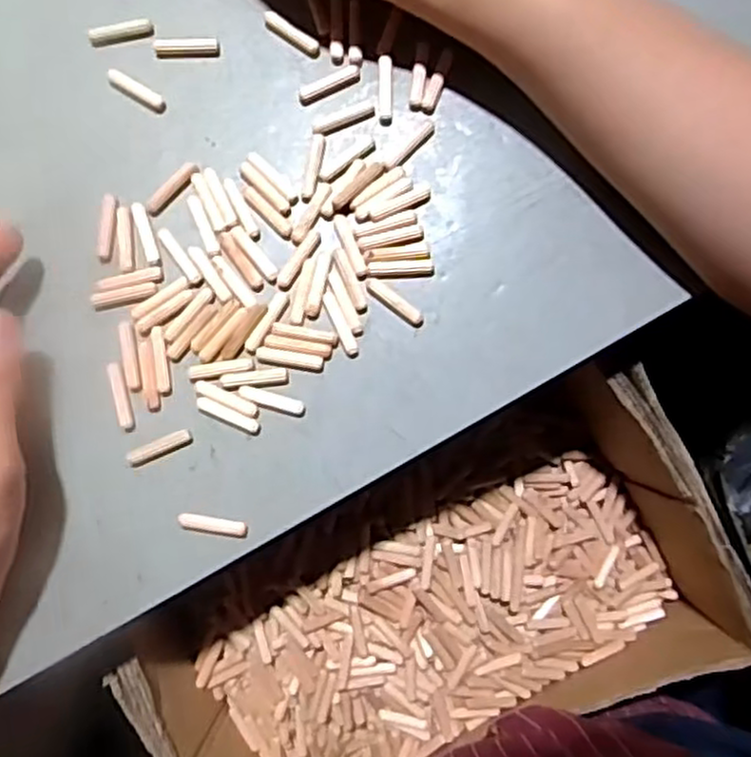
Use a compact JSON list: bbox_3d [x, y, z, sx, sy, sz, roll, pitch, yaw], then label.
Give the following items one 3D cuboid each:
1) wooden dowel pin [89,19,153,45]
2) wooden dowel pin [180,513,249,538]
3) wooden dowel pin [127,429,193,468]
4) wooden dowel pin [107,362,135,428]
[{"bbox_3d":[-0.119,-0.162,0.340,0.029,0.006,0.008,-9,86,0],"label":"wooden dowel pin"},{"bbox_3d":[-0.072,0.065,0.322,0.030,0.005,0.007,9,86,2],"label":"wooden dowel pin"},{"bbox_3d":[-0.096,0.031,0.322,0.030,0.007,0.008,-25,86,-1],"label":"wooden dowel pin"},{"bbox_3d":[-0.114,0.008,0.326,0.006,0.004,0.029,-15,86,0],"label":"wooden dowel pin"}]

